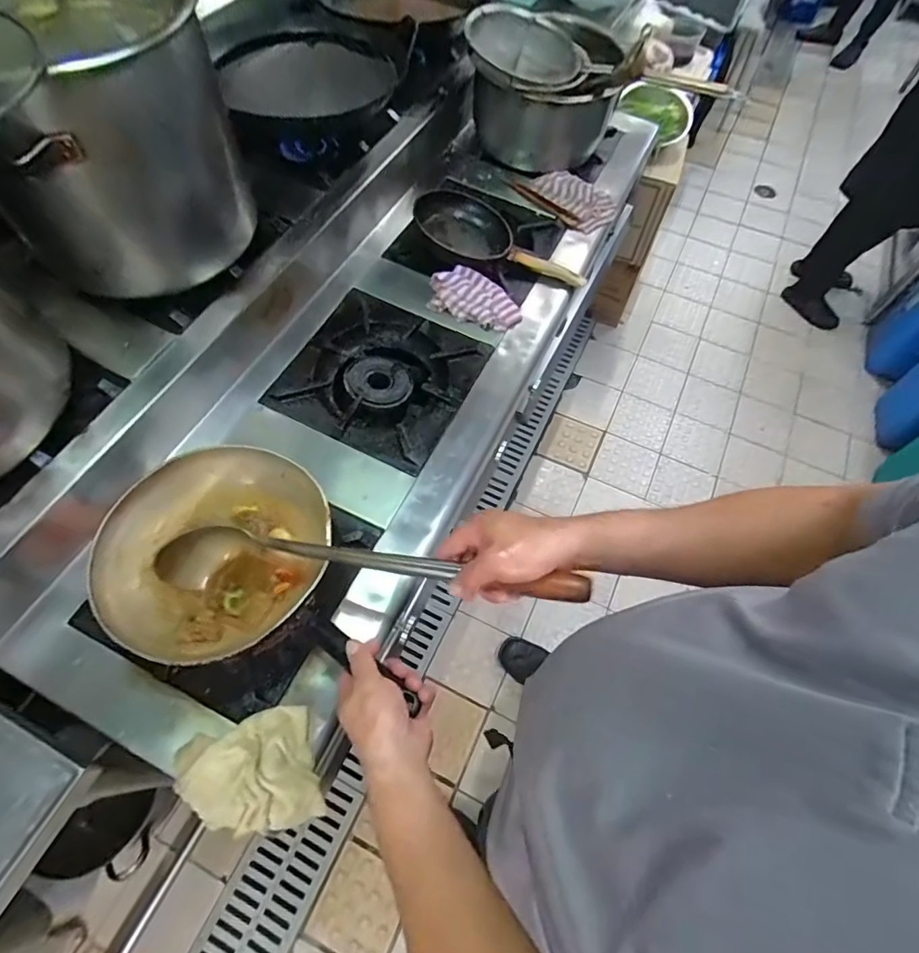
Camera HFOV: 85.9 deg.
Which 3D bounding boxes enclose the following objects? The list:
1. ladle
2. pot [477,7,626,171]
[{"bbox_3d":[-0.127,0.105,0.555,0.527,0.073,0.071,0,60,22],"label":"ladle"},{"bbox_3d":[0.201,-0.879,1.147,0.303,0.210,0.320,1,62,-2],"label":"pot"}]

